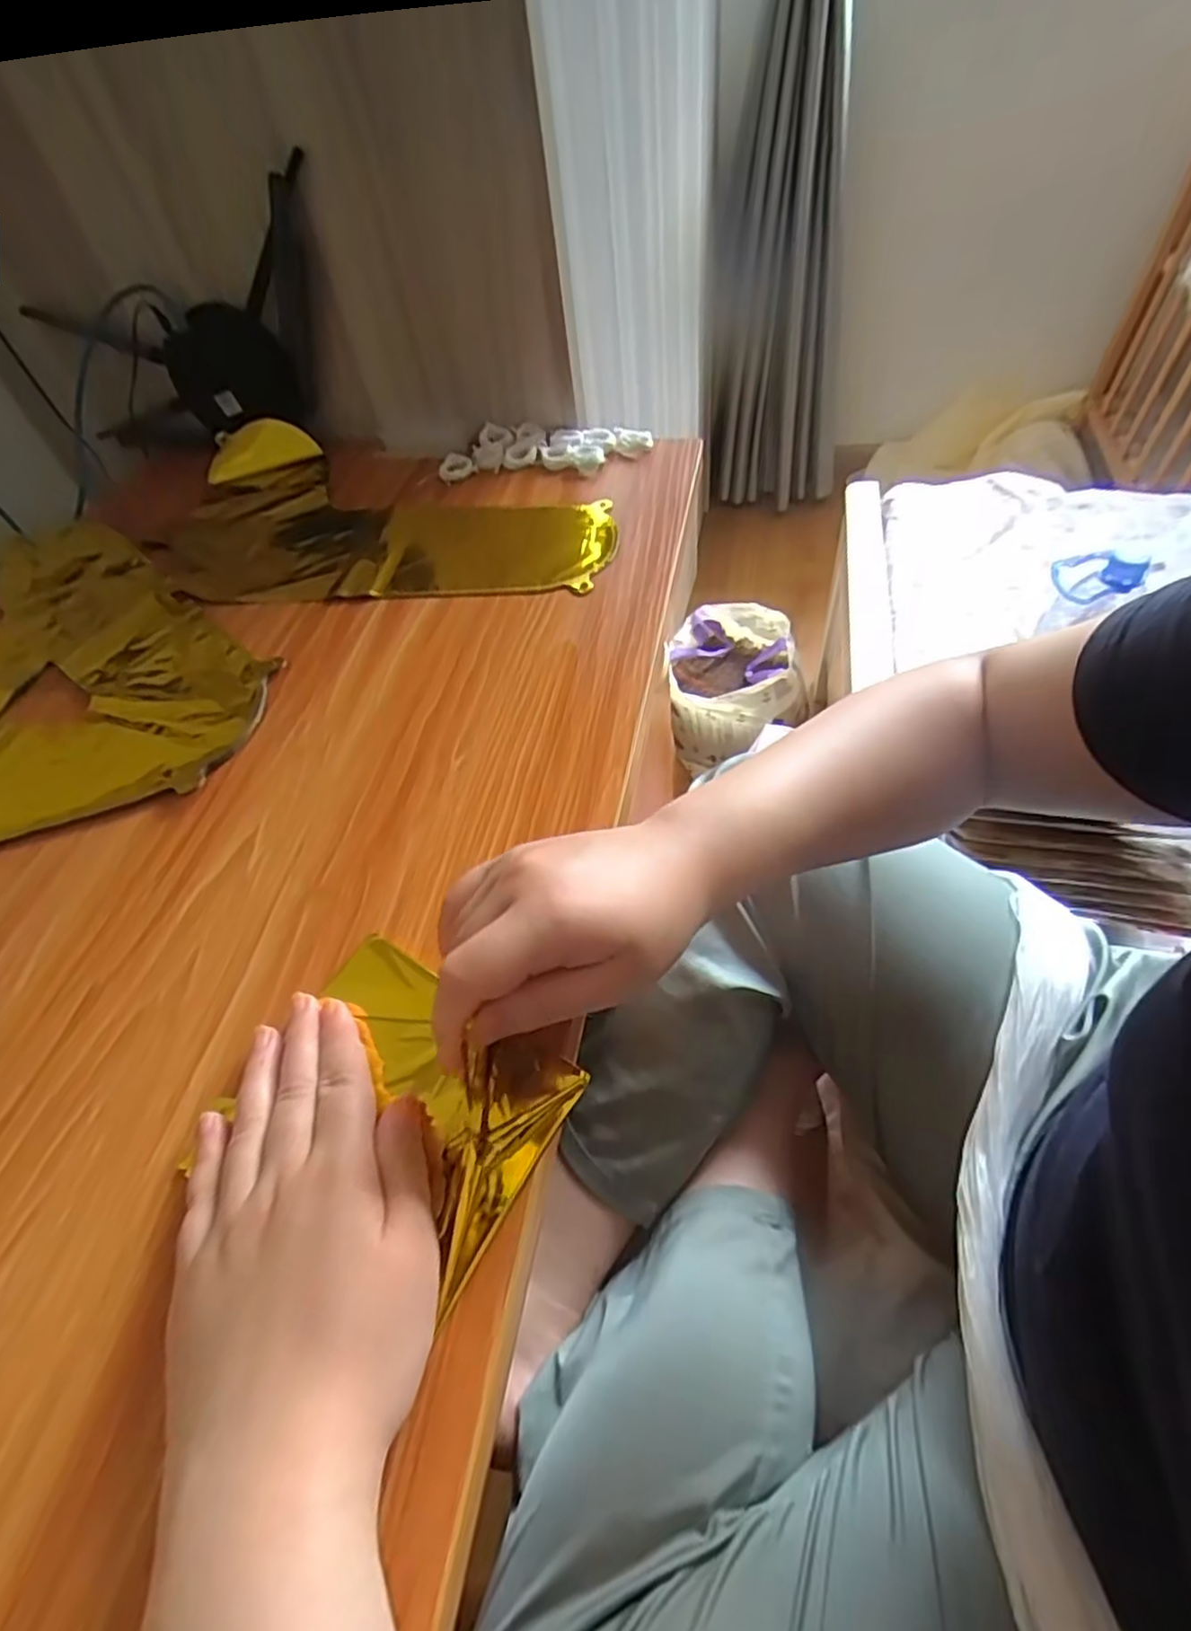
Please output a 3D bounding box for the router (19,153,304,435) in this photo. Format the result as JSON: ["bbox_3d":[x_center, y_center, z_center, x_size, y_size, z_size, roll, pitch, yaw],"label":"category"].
[{"bbox_3d":[-0.365,-0.423,0.607,0.306,0.196,0.035,6,53,10],"label":"router"}]

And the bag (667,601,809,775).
[{"bbox_3d":[0.280,-0.239,1.349,0.235,0.238,0.244,4,53,10],"label":"bag"}]

